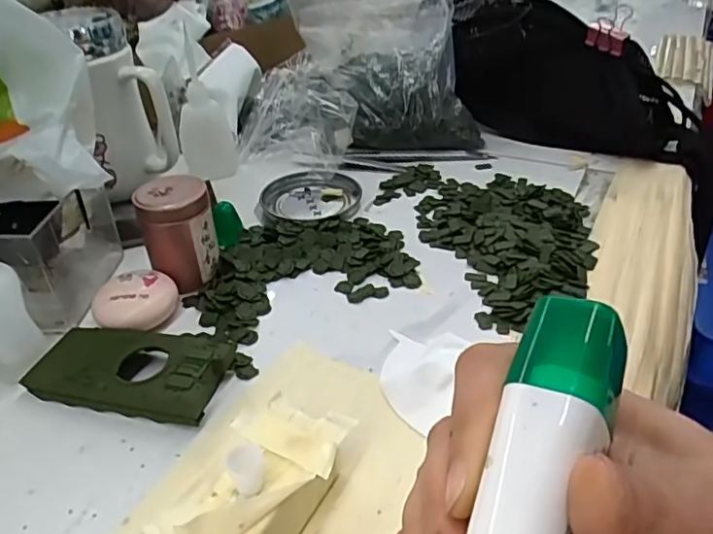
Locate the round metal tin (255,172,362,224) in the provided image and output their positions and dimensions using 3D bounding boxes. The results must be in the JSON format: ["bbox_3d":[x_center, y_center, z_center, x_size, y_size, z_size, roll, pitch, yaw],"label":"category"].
[{"bbox_3d":[-0.038,-0.052,0.472,0.076,0.015,0.071,-2,36,2],"label":"round metal tin"}]

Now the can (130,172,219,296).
[{"bbox_3d":[-0.113,-0.021,0.377,0.043,0.064,0.036,-16,38,-17],"label":"can"}]

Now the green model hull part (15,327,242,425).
[{"bbox_3d":[-0.119,0.054,0.315,0.104,0.021,0.048,5,37,12],"label":"green model hull part"}]

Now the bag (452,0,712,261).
[{"bbox_3d":[0.201,-0.151,0.542,0.267,0.178,0.099,17,41,26],"label":"bag"}]

